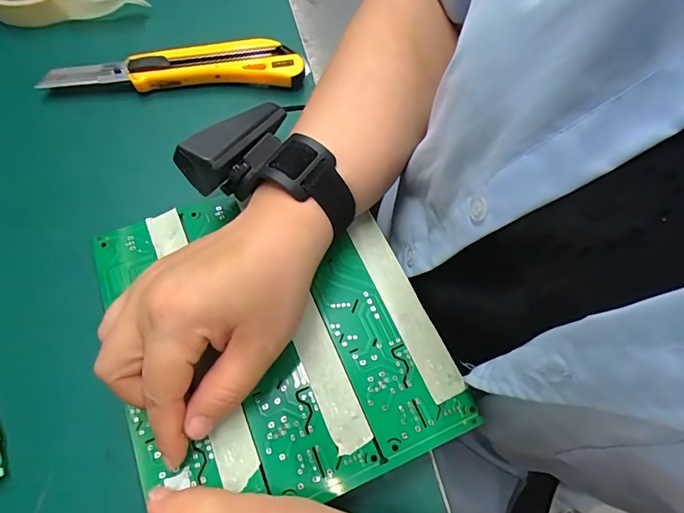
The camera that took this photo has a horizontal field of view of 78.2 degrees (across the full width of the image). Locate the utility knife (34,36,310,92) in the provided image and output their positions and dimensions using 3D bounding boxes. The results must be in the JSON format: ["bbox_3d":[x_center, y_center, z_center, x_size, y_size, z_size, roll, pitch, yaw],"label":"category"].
[{"bbox_3d":[-0.127,-0.146,0.321,0.188,0.015,0.033,-3,66,-3],"label":"utility knife"}]

